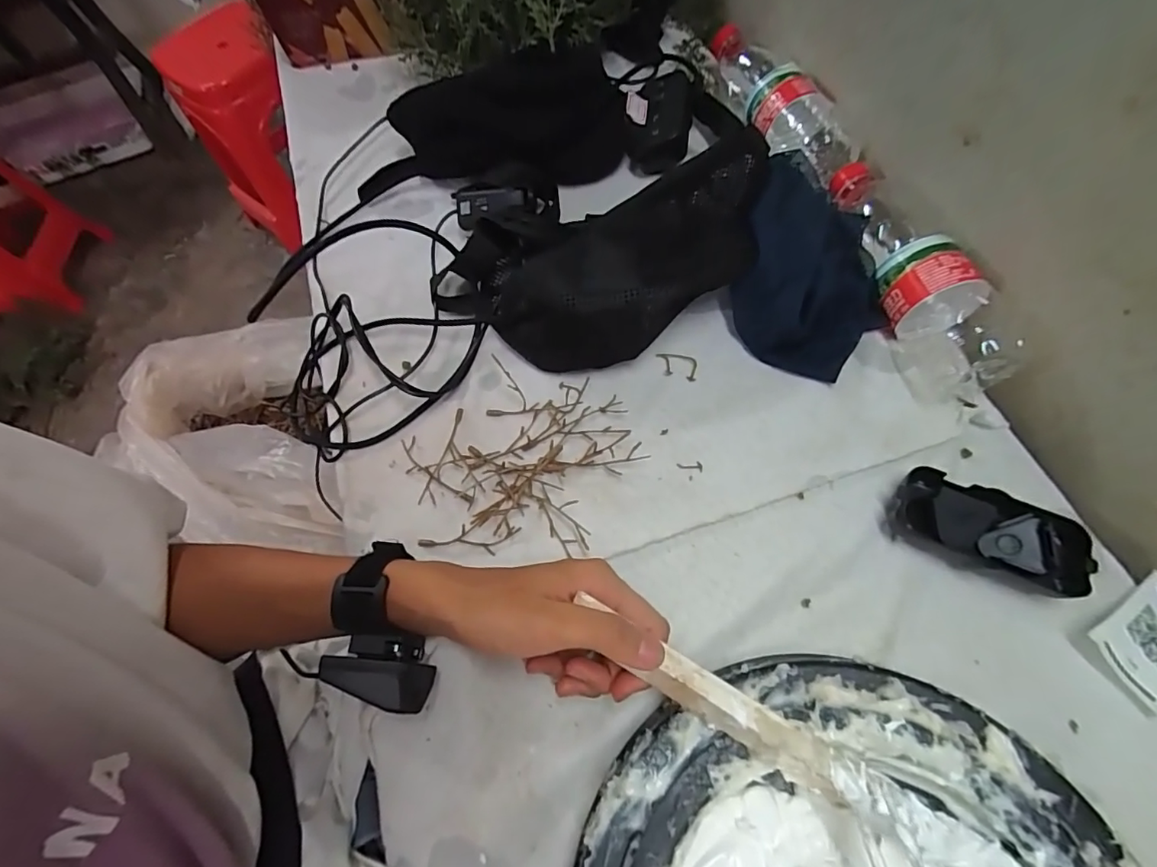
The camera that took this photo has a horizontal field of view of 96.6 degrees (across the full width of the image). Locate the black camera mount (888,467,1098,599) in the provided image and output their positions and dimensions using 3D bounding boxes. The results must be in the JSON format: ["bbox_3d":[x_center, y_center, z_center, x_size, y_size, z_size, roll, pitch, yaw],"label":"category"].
[{"bbox_3d":[0.262,0.064,0.334,0.108,0.026,0.051,23,70,16],"label":"black camera mount"}]

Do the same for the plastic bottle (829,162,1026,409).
[{"bbox_3d":[0.262,-0.128,0.404,0.074,0.067,0.223,-18,67,-5],"label":"plastic bottle"}]

